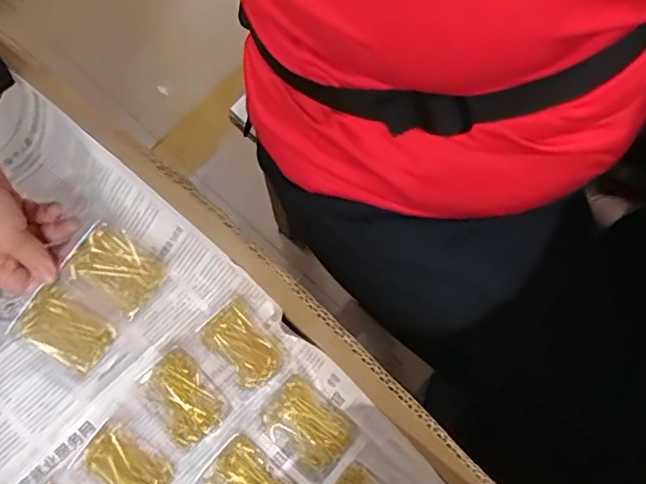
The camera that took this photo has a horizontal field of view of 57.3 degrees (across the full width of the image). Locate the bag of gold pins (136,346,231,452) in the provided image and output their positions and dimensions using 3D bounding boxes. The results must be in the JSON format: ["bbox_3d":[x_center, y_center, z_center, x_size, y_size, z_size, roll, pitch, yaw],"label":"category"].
[{"bbox_3d":[-0.118,0.132,0.500,0.051,0.028,0.075,-41,77,-9],"label":"bag of gold pins"}]

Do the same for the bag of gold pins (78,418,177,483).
[{"bbox_3d":[-0.162,0.185,0.484,0.075,0.024,0.047,35,79,11],"label":"bag of gold pins"}]

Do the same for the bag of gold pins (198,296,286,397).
[{"bbox_3d":[-0.070,0.090,0.513,0.049,0.025,0.076,-40,77,-9],"label":"bag of gold pins"}]

